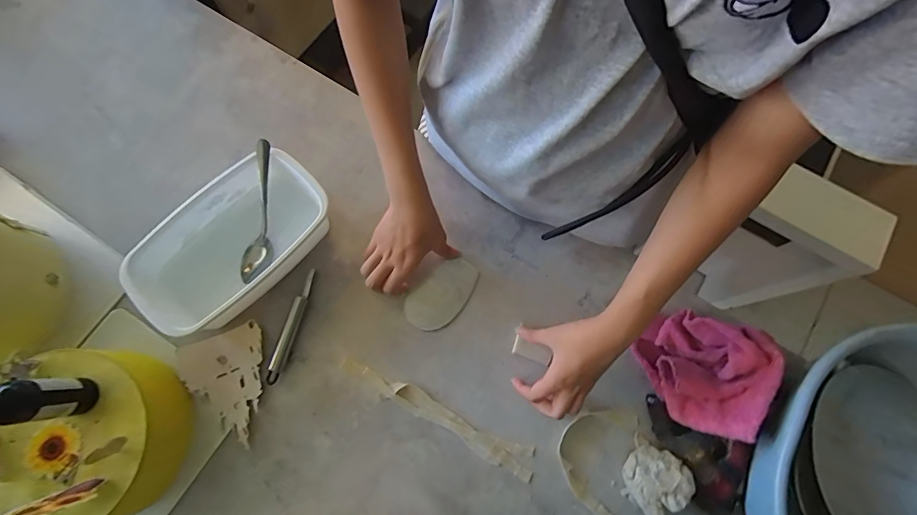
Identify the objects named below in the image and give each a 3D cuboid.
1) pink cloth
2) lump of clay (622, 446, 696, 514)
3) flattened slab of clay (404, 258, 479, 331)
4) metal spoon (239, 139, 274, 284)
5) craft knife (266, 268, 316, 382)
[{"bbox_3d":[0.264,0.120,0.462,0.116,0.069,0.120,24,76,4],"label":"pink cloth"},{"bbox_3d":[0.214,0.239,0.455,0.062,0.036,0.058,-30,78,-9],"label":"lump of clay"},{"bbox_3d":[-0.020,0.046,0.527,0.100,0.009,0.060,-43,81,-11],"label":"flattened slab of clay"},{"bbox_3d":[-0.239,-0.054,0.513,0.035,0.033,0.169,8,93,0],"label":"metal spoon"},{"bbox_3d":[-0.199,0.081,0.503,0.017,0.008,0.136,16,75,2],"label":"craft knife"}]

